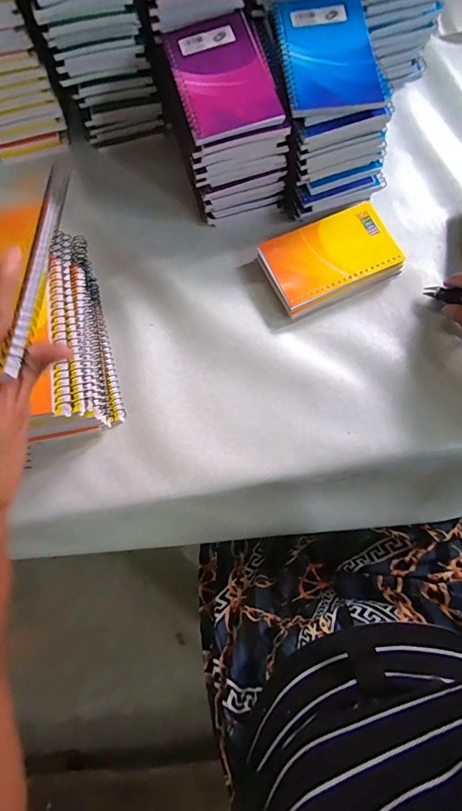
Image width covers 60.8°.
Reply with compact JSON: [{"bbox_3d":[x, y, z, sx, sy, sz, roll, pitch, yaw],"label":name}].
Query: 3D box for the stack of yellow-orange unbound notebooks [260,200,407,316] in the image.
[{"bbox_3d":[0.104,-0.151,0.413,0.131,0.023,0.084,-23,75,-5],"label":"stack of yellow-orange unbound notebooks"}]

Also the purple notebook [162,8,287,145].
[{"bbox_3d":[-0.012,-0.309,0.362,0.082,0.017,0.152,-16,75,-3],"label":"purple notebook"}]

